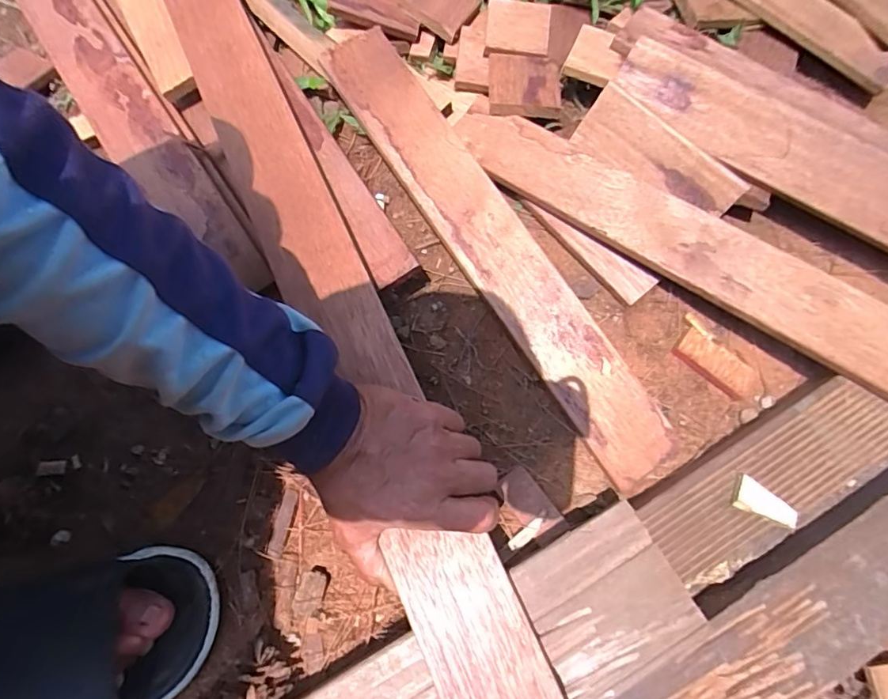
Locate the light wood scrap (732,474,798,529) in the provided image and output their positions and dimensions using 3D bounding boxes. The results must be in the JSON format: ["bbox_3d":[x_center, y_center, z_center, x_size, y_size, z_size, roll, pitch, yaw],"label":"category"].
[{"bbox_3d":[0.221,0.106,0.344,0.039,0.011,0.022,28,76,10],"label":"light wood scrap"}]

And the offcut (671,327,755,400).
[{"bbox_3d":[0.222,0.011,0.412,0.065,0.013,0.027,39,77,11],"label":"offcut"}]

